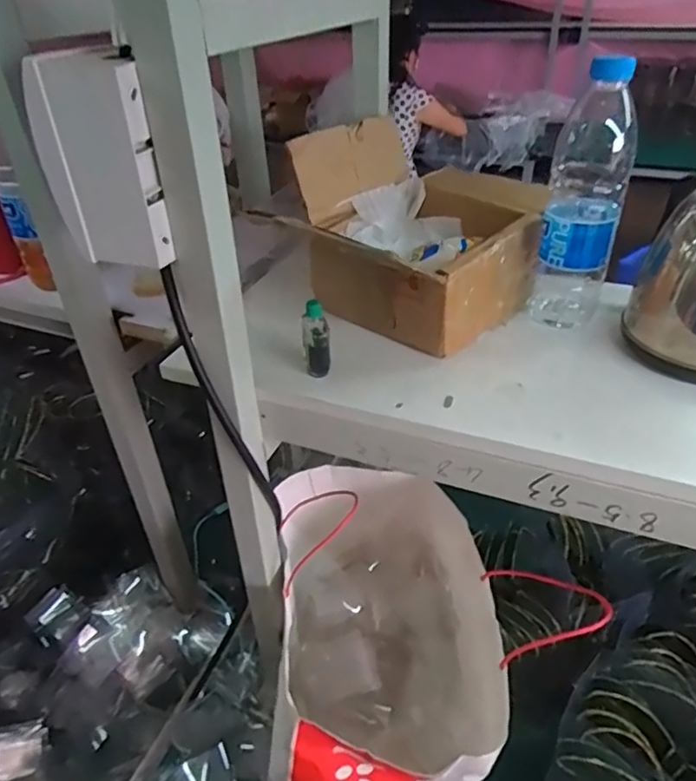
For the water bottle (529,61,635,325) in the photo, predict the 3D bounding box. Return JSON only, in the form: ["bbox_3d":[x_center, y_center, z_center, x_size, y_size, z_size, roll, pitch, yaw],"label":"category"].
[{"bbox_3d":[0.206,-0.158,0.519,0.065,0.220,0.060,12,38,19],"label":"water bottle"}]

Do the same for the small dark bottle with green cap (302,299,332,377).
[{"bbox_3d":[-0.026,-0.039,0.496,0.021,0.069,0.023,-6,36,-5],"label":"small dark bottle with green cap"}]

